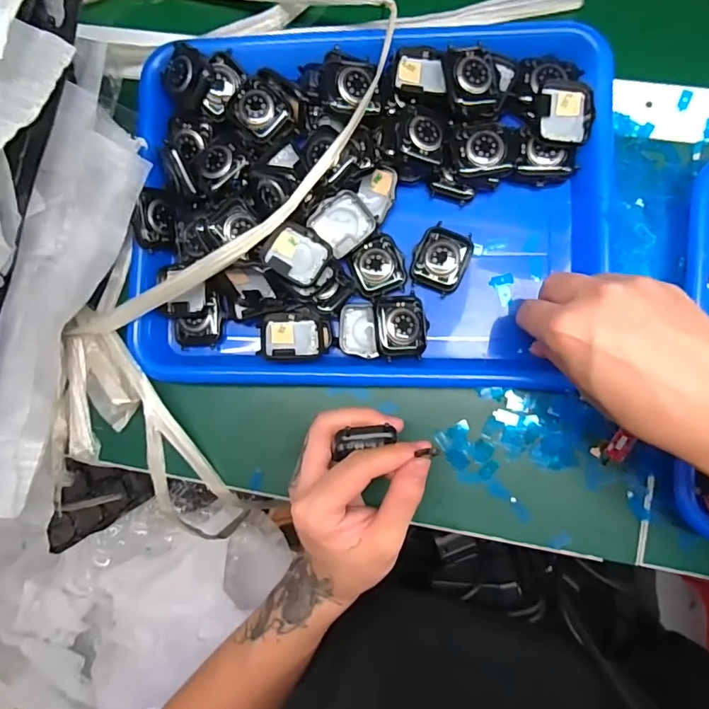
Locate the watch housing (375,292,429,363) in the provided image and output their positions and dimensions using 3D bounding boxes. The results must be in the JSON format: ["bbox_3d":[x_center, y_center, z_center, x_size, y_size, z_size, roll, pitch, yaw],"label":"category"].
[{"bbox_3d":[0.034,-0.020,0.346,0.035,0.014,0.044,-5,87,6],"label":"watch housing"}]

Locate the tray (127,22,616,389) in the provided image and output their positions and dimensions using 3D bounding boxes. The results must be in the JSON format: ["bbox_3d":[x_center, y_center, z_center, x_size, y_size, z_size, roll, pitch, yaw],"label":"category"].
[{"bbox_3d":[0.007,-0.102,0.346,0.324,0.042,0.244,1,87,6],"label":"tray"}]

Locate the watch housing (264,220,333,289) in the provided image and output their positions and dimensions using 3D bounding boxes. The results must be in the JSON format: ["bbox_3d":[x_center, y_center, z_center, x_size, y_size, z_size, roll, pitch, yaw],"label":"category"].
[{"bbox_3d":[-0.039,-0.068,0.336,0.041,0.015,0.037,32,91,7],"label":"watch housing"}]

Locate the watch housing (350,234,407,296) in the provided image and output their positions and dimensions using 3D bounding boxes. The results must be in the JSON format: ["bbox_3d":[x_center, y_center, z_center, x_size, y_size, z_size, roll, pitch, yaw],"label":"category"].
[{"bbox_3d":[0.017,-0.064,0.353,0.035,0.007,0.041,-16,86,5],"label":"watch housing"}]

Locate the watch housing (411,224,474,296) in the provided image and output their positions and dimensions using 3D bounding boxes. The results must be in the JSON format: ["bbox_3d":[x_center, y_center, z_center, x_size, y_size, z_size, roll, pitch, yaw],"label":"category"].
[{"bbox_3d":[0.062,-0.068,0.351,0.038,0.012,0.045,23,90,7],"label":"watch housing"}]

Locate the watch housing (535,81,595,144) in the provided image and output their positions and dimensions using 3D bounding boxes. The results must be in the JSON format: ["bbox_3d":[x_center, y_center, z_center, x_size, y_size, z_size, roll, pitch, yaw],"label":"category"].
[{"bbox_3d":[0.142,-0.163,0.331,0.036,0.008,0.039,3,88,6],"label":"watch housing"}]

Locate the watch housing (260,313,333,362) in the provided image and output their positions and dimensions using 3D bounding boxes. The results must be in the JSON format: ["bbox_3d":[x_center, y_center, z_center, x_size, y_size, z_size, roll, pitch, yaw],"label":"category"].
[{"bbox_3d":[-0.042,-0.013,0.348,0.048,0.010,0.034,-5,66,-9],"label":"watch housing"}]

